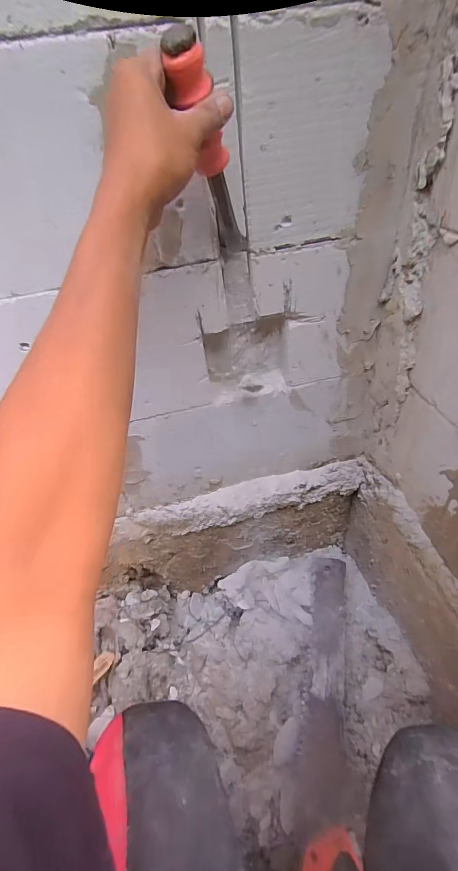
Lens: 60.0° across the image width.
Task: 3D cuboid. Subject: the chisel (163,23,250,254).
[{"bbox_3d":[-0.015,-0.248,0.372,0.030,0.208,0.025,4,75,14],"label":"chisel"}]

